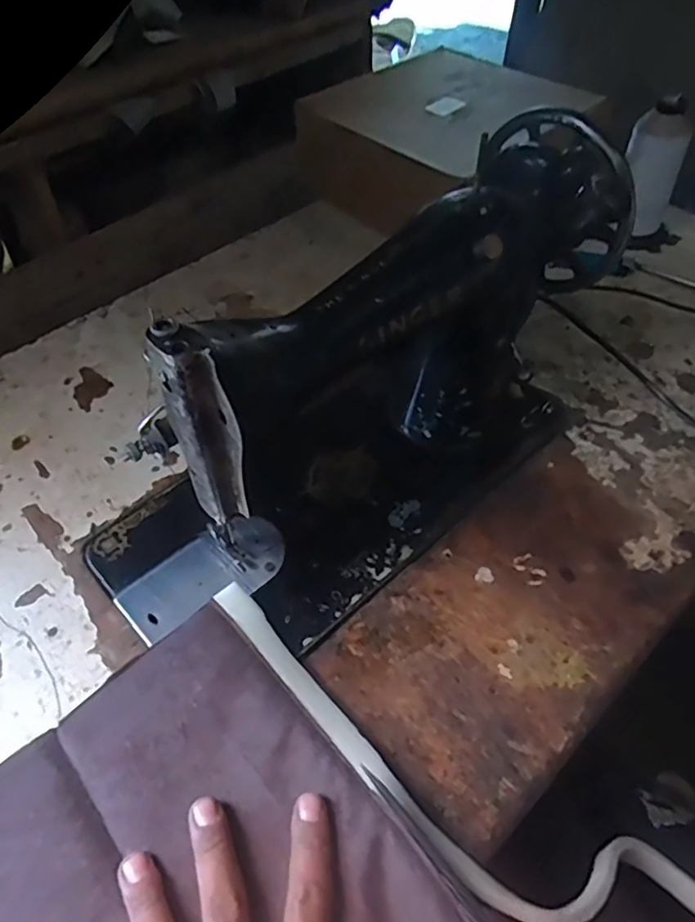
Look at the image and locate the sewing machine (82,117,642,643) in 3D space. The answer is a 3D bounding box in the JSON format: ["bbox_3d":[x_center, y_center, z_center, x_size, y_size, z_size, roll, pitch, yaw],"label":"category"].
[{"bbox_3d":[0.014,-0.056,0.423,0.409,0.190,0.168,-34,57,-24],"label":"sewing machine"}]

